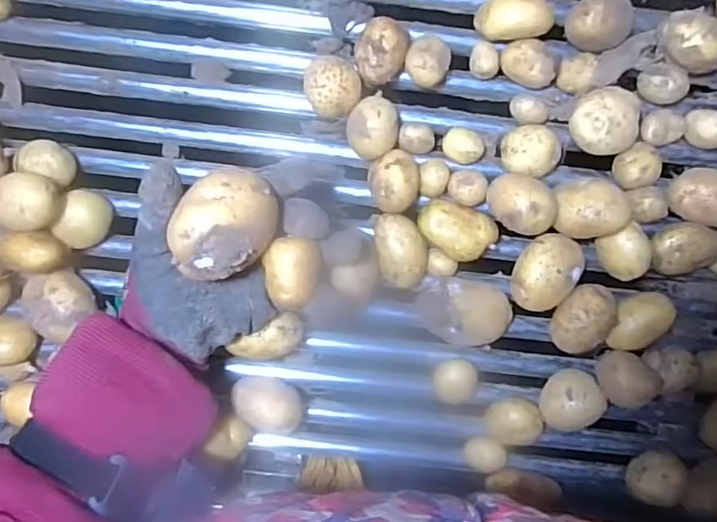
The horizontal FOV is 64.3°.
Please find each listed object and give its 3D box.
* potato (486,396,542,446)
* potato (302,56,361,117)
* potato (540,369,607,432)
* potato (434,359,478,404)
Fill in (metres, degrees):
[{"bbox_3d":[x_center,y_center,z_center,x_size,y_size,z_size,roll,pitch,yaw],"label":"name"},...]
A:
[{"bbox_3d":[0.125,0.126,0.462,0.042,0.036,0.037,22,100,-1],"label":"potato"},{"bbox_3d":[-0.018,-0.127,0.425,0.039,0.041,0.041,0,99,3],"label":"potato"},{"bbox_3d":[0.169,0.109,0.459,0.049,0.034,0.041,-33,96,7],"label":"potato"},{"bbox_3d":[0.079,0.096,0.467,0.034,0.027,0.034,0,99,3],"label":"potato"}]

